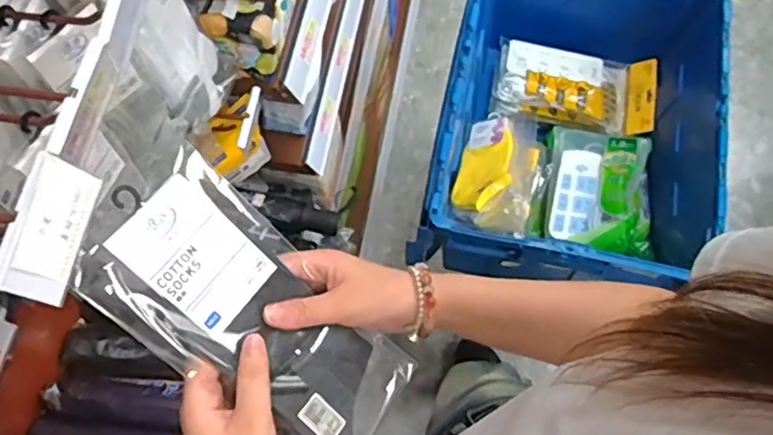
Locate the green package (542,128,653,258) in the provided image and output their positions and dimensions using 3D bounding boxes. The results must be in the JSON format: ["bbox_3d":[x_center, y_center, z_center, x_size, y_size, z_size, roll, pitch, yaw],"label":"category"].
[{"bbox_3d":[0.379,-0.056,1.100,0.174,0.076,0.260,9,67,4],"label":"green package"}]

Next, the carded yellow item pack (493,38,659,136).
[{"bbox_3d":[0.371,-0.265,1.236,0.307,0.052,0.185,10,67,4],"label":"carded yellow item pack"}]

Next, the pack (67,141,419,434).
[{"bbox_3d":[-0.086,0.072,0.432,0.233,0.026,0.111,45,70,-17],"label":"pack"}]

